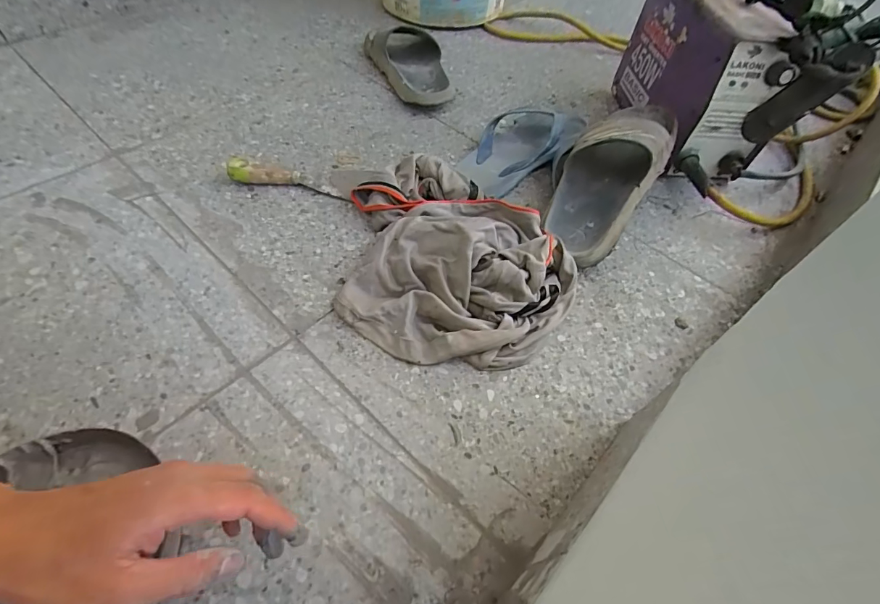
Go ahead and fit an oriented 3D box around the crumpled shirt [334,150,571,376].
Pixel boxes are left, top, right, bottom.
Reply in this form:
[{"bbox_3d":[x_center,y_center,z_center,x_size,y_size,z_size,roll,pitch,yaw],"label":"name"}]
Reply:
[{"bbox_3d":[0.016,-0.065,0.476,0.257,0.062,0.281,0,54,-6],"label":"crumpled shirt"}]

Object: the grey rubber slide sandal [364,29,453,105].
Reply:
[{"bbox_3d":[-0.045,-0.405,0.718,0.099,0.053,0.227,-19,58,-18],"label":"grey rubber slide sandal"}]

